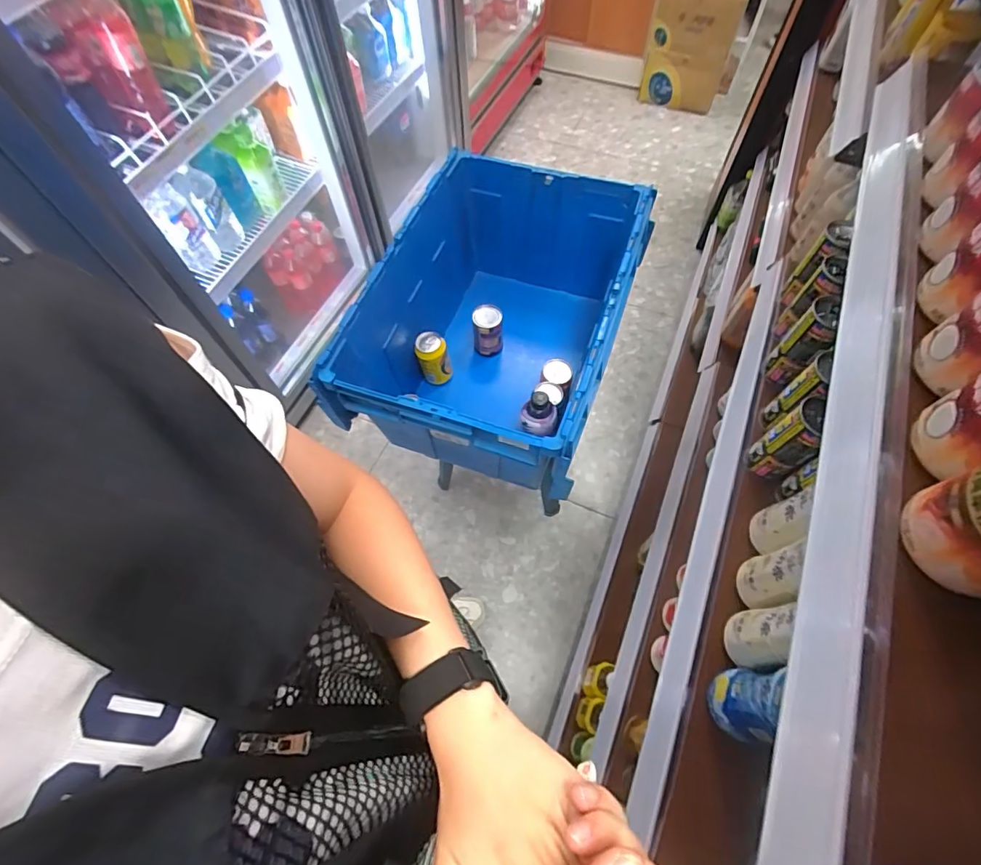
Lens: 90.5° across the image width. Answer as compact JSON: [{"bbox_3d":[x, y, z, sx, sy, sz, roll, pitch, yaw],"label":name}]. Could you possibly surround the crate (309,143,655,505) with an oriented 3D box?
[{"bbox_3d":[0.023,-0.194,1.007,0.424,0.395,0.599,18,66,10],"label":"crate"}]

